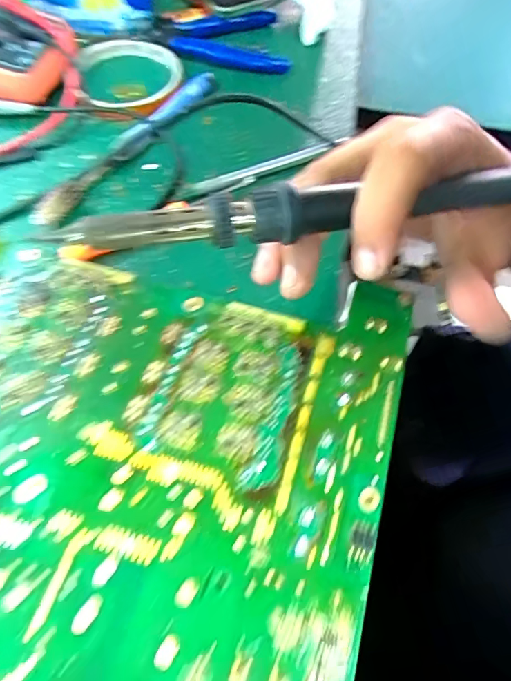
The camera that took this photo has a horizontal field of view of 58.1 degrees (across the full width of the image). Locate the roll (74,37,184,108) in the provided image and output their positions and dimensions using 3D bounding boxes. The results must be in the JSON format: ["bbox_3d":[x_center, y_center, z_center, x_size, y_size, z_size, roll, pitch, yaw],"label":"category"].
[{"bbox_3d":[-0.094,-0.203,0.346,0.075,0.017,0.086,-8,65,-6],"label":"roll"}]

